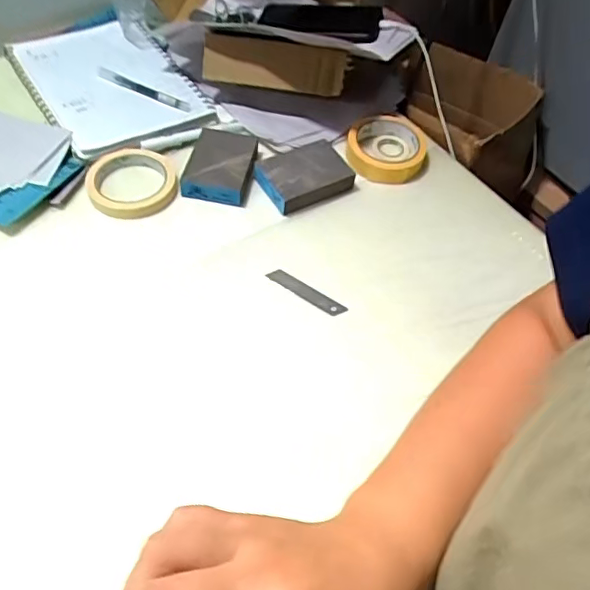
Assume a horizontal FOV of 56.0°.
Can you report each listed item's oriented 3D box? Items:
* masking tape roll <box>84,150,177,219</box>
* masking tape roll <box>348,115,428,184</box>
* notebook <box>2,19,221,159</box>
[{"bbox_3d":[-0.188,-0.132,0.642,0.096,0.021,0.094,2,56,-3],"label":"masking tape roll"},{"bbox_3d":[0.114,-0.186,0.682,0.094,0.025,0.100,2,56,-3],"label":"masking tape roll"},{"bbox_3d":[-0.247,-0.287,0.728,0.179,0.022,0.268,-29,63,-22],"label":"notebook"}]

